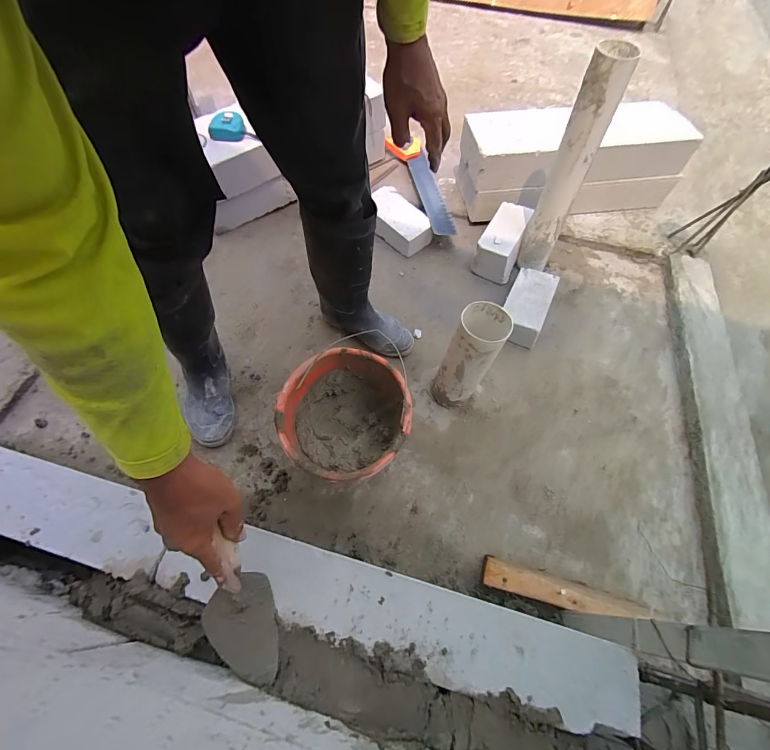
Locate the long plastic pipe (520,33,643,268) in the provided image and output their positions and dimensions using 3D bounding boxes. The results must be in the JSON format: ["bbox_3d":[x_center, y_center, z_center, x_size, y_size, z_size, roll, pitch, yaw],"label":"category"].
[{"bbox_3d":[0.399,-0.435,0.869,0.097,0.446,0.073,28,64,13],"label":"long plastic pipe"}]

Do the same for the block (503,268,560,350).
[{"bbox_3d":[0.353,-0.170,0.987,0.099,0.071,0.208,25,63,12],"label":"block"}]

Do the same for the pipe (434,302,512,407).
[{"bbox_3d":[0.163,-0.025,0.785,0.090,0.260,0.096,27,63,13],"label":"pipe"}]

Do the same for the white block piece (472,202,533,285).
[{"bbox_3d":[0.317,-0.357,1.070,0.107,0.111,0.201,24,61,10],"label":"white block piece"}]

